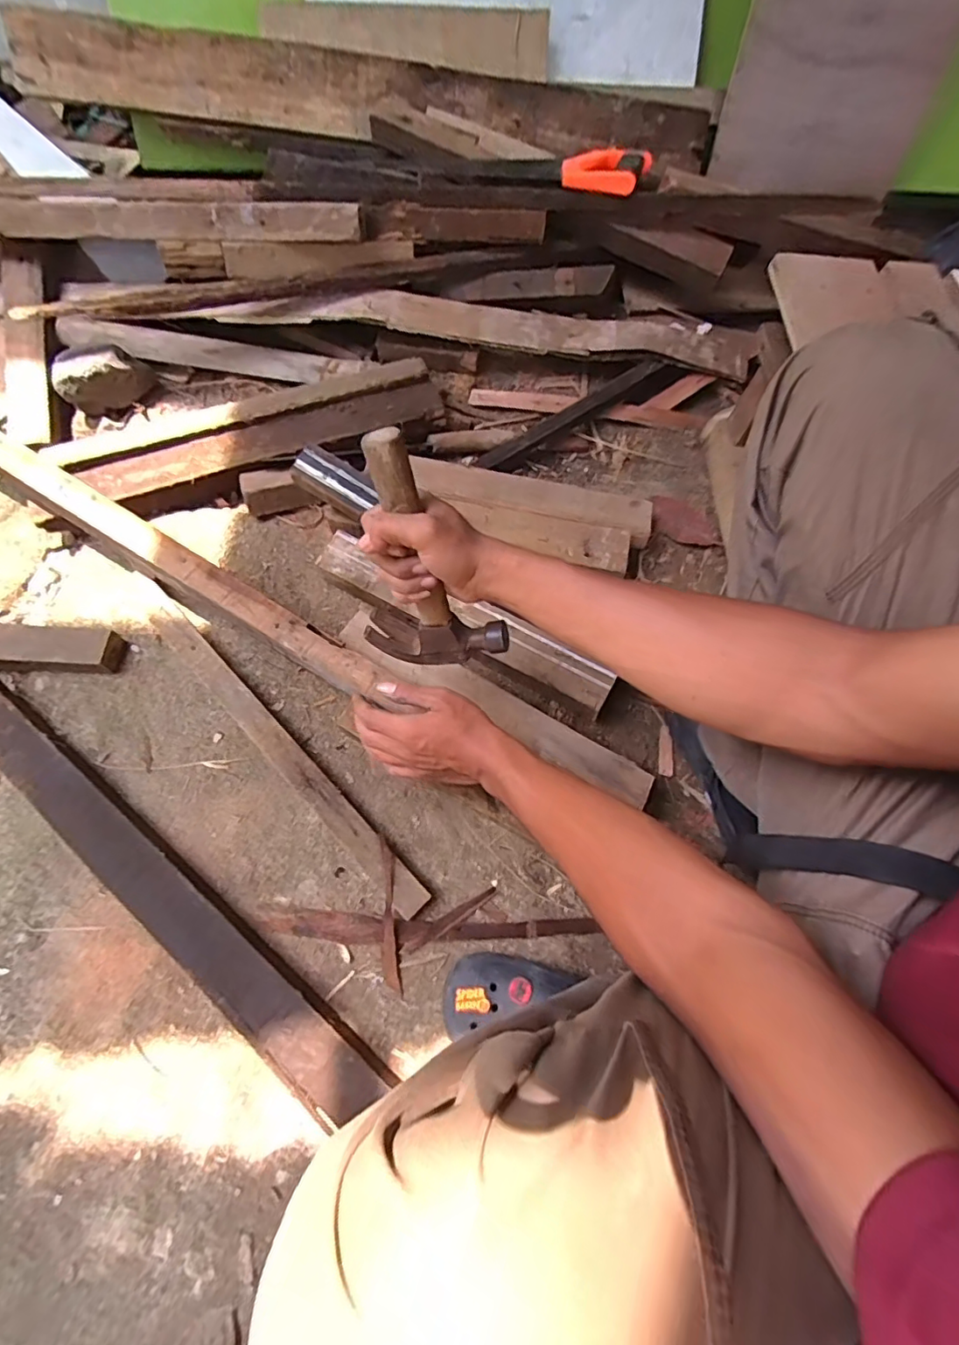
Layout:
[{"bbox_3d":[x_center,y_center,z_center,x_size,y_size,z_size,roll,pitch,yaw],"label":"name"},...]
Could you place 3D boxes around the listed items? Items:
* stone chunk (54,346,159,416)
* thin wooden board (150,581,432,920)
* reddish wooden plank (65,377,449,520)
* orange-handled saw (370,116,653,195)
[{"bbox_3d":[-0.549,-0.430,0.803,0.125,0.076,0.066,-41,74,-16],"label":"stone chunk"},{"bbox_3d":[-0.229,0.077,0.620,0.482,0.030,0.034,43,73,15],"label":"thin wooden board"},{"bbox_3d":[-0.286,-0.318,0.778,0.488,0.047,0.082,-22,70,-10],"label":"reddish wooden plank"},{"bbox_3d":[0.041,-0.758,0.799,0.411,0.028,0.123,10,68,1],"label":"orange-handled saw"}]

